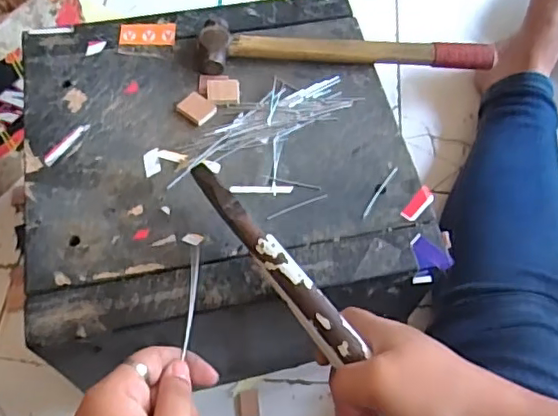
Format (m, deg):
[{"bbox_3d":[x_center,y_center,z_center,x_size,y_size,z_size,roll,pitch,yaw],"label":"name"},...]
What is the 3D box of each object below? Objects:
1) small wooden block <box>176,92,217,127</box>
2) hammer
[{"bbox_3d":[-0.063,-0.076,0.444,0.027,0.004,0.021,38,66,18],"label":"small wooden block"},{"bbox_3d":[0.055,-0.132,0.472,0.235,0.017,0.044,-1,61,-3],"label":"hammer"}]

